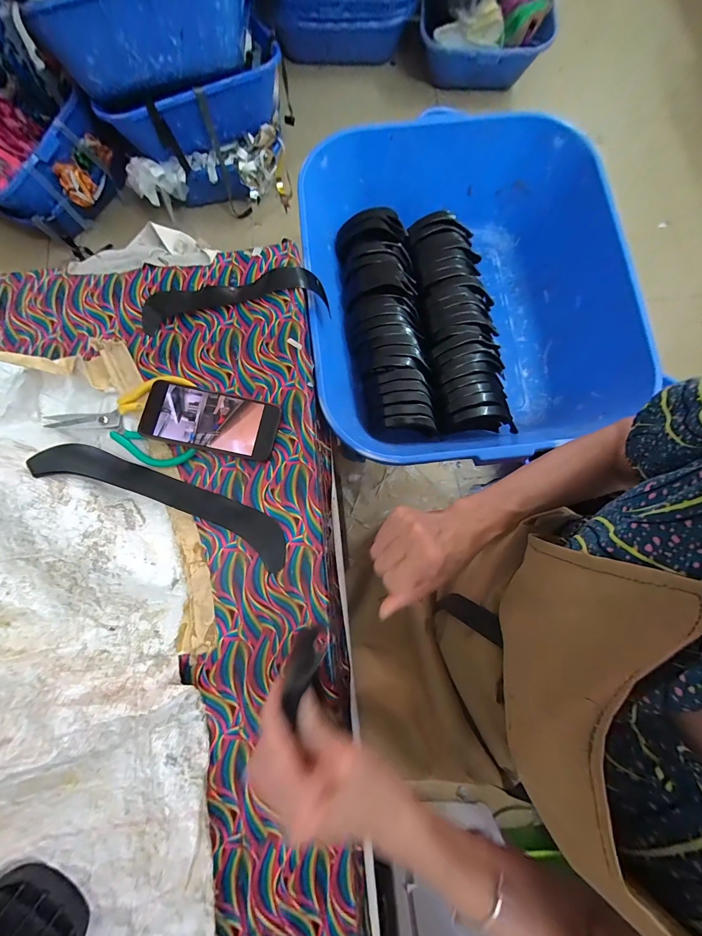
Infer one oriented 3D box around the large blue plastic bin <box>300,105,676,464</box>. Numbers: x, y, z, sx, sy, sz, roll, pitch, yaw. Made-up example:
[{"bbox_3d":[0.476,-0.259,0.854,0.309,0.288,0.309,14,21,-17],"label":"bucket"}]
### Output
[{"bbox_3d":[0.205,-0.310,0.606,0.528,0.183,0.605,-5,79,0],"label":"large blue plastic bin"}]

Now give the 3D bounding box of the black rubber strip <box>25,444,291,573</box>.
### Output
[{"bbox_3d":[-0.207,0.038,0.384,0.289,0.053,0.055,23,81,5],"label":"black rubber strip"}]

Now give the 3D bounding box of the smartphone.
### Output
[{"bbox_3d":[-0.174,-0.059,0.414,0.161,0.008,0.075,12,78,-1],"label":"smartphone"}]

